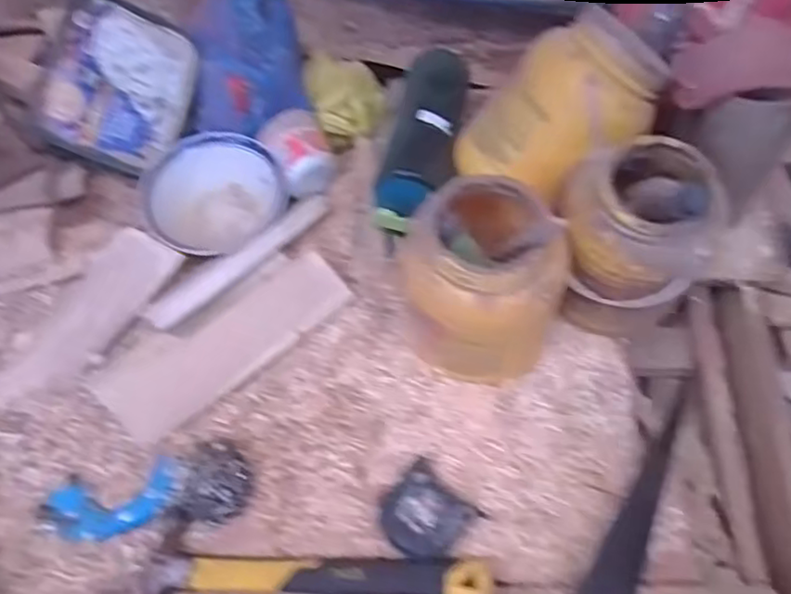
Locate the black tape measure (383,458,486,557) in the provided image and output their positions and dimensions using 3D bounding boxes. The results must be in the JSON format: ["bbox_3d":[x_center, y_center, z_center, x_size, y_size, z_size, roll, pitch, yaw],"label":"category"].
[{"bbox_3d":[0.032,0.218,0.672,0.078,0.034,0.081,34,63,25],"label":"black tape measure"}]

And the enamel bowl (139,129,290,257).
[{"bbox_3d":[-0.221,-0.124,0.821,0.164,0.096,0.152,-2,54,3],"label":"enamel bowl"}]

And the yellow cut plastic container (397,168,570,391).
[{"bbox_3d":[0.090,-0.005,0.699,0.161,0.219,0.129,11,56,12],"label":"yellow cut plastic container"}]

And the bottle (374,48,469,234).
[{"bbox_3d":[0.033,-0.189,0.832,0.090,0.100,0.249,8,55,10],"label":"bottle"}]

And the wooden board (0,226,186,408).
[{"bbox_3d":[-0.352,0.030,0.753,0.074,0.019,0.246,41,88,-13],"label":"wooden board"}]

